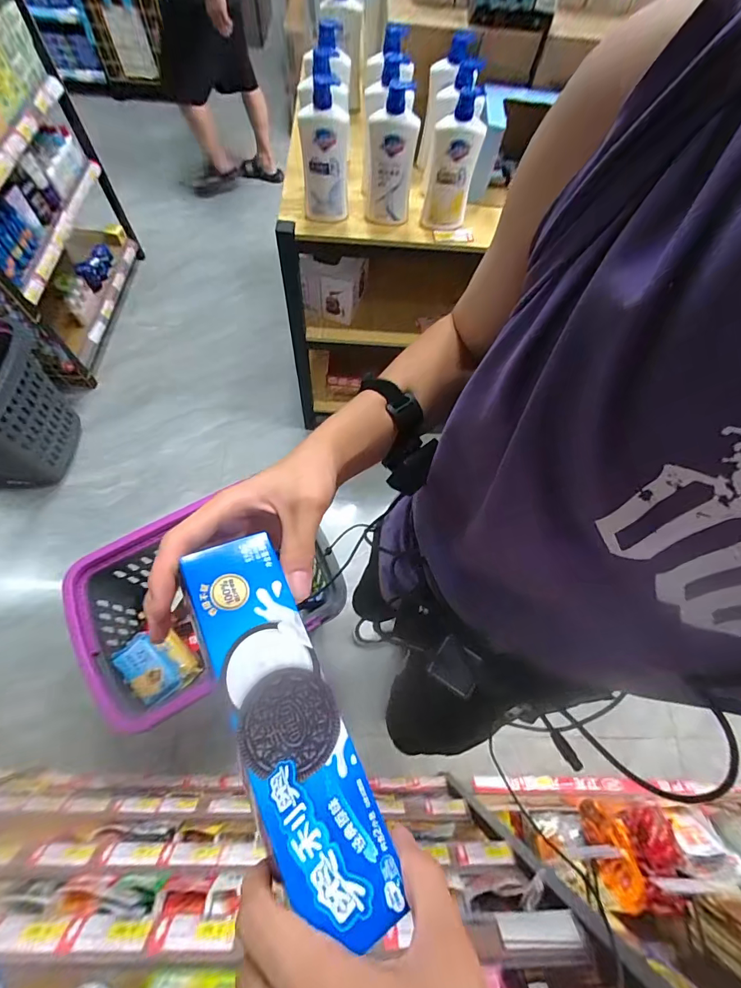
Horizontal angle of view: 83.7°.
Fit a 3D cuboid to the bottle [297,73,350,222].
[{"bbox_3d":[-0.093,-0.701,0.865,0.093,0.226,0.087,0,67,-3],"label":"bottle"}]

